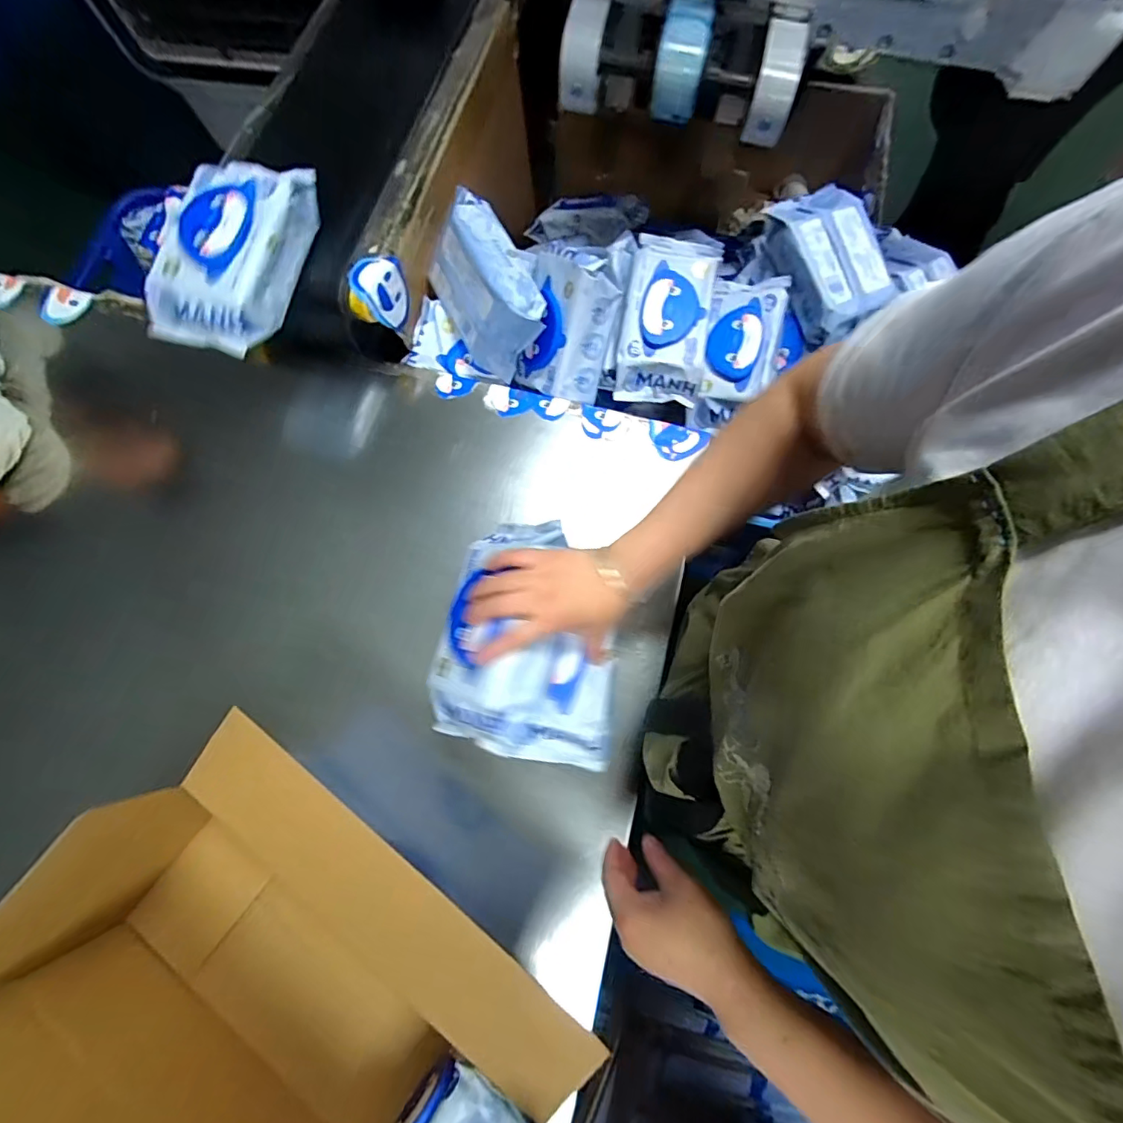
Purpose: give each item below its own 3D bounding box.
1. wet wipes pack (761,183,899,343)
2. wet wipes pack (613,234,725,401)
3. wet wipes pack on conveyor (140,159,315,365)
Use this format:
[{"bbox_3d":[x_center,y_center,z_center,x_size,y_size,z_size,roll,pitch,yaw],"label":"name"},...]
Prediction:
[{"bbox_3d":[0.359,-0.403,0.683,0.114,0.065,0.200,-17,77,-4],"label":"wet wipes pack"},{"bbox_3d":[0.137,-0.322,0.657,0.109,0.060,0.206,8,76,2],"label":"wet wipes pack"},{"bbox_3d":[-0.362,-0.347,0.559,0.135,0.053,0.235,8,76,2],"label":"wet wipes pack on conveyor"}]

